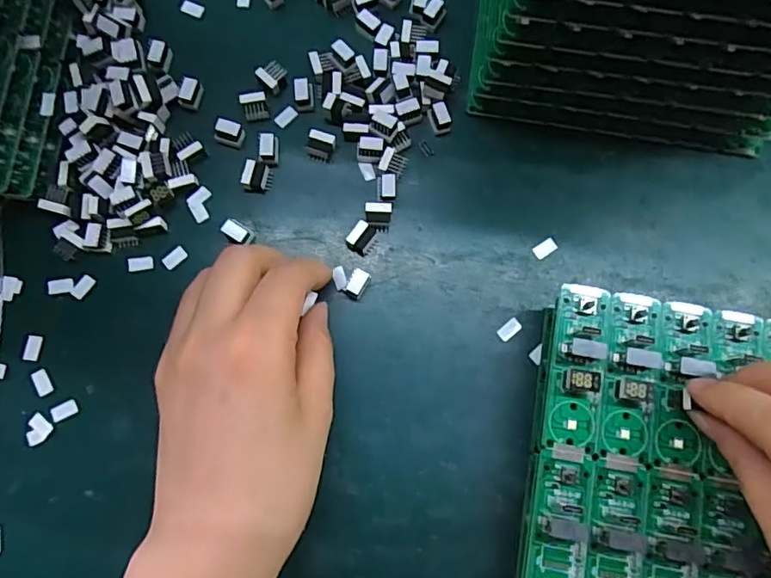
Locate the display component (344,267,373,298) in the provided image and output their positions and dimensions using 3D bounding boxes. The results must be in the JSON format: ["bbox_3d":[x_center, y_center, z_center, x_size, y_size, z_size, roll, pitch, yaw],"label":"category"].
[{"bbox_3d":[-0.013,-0.002,0.256,0.009,0.009,0.013,27,81,5],"label":"display component"}]

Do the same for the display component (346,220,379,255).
[{"bbox_3d":[-0.011,-0.024,0.262,0.011,0.008,0.014,32,81,6],"label":"display component"}]

